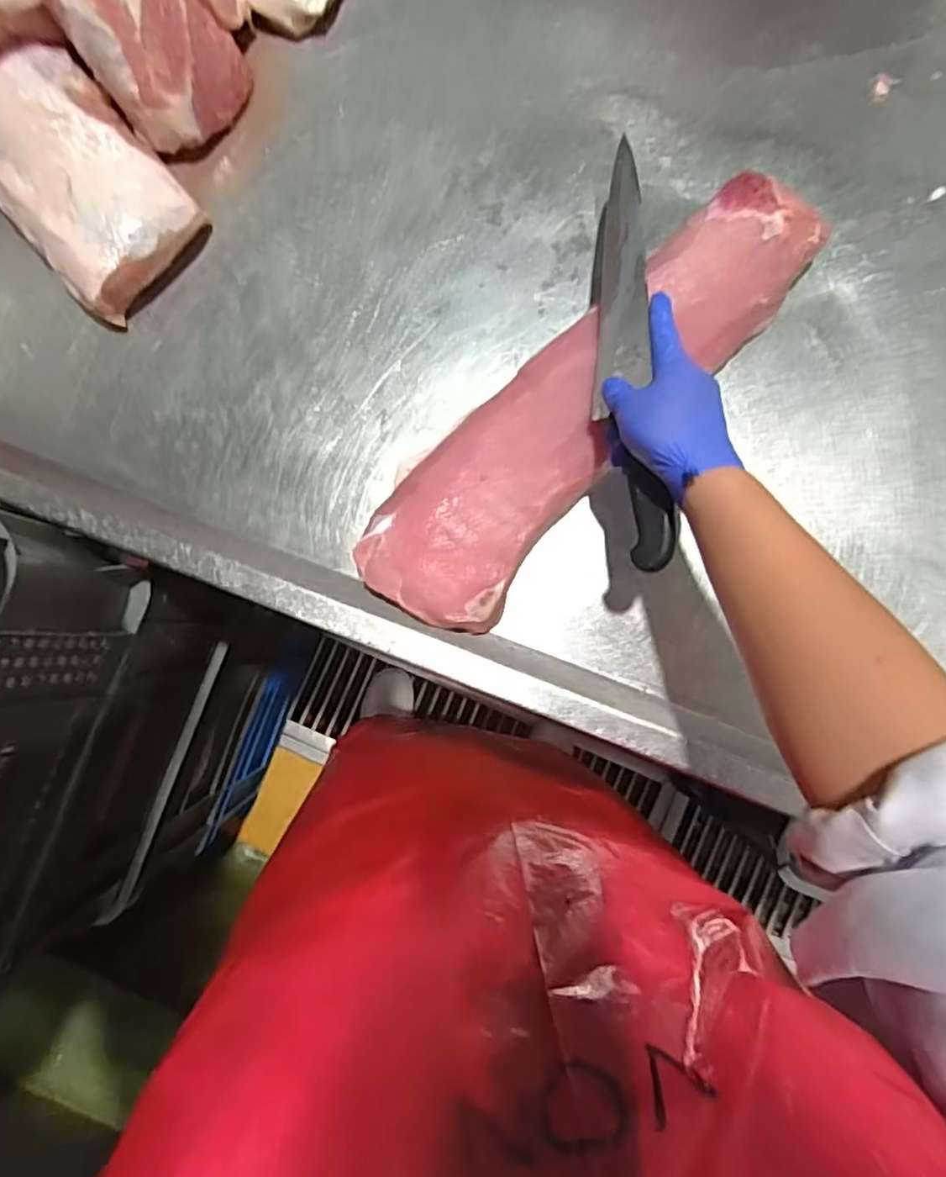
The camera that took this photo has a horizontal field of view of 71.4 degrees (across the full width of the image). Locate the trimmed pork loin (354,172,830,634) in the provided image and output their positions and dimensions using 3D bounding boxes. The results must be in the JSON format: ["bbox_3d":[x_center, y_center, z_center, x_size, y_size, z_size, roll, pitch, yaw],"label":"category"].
[{"bbox_3d":[0.105,-0.156,0.552,0.453,0.043,0.134,-44,85,-2],"label":"trimmed pork loin"}]

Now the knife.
[{"bbox_3d":[0.118,-0.182,0.510,0.043,0.033,0.345,-2,76,2],"label":"knife"}]

